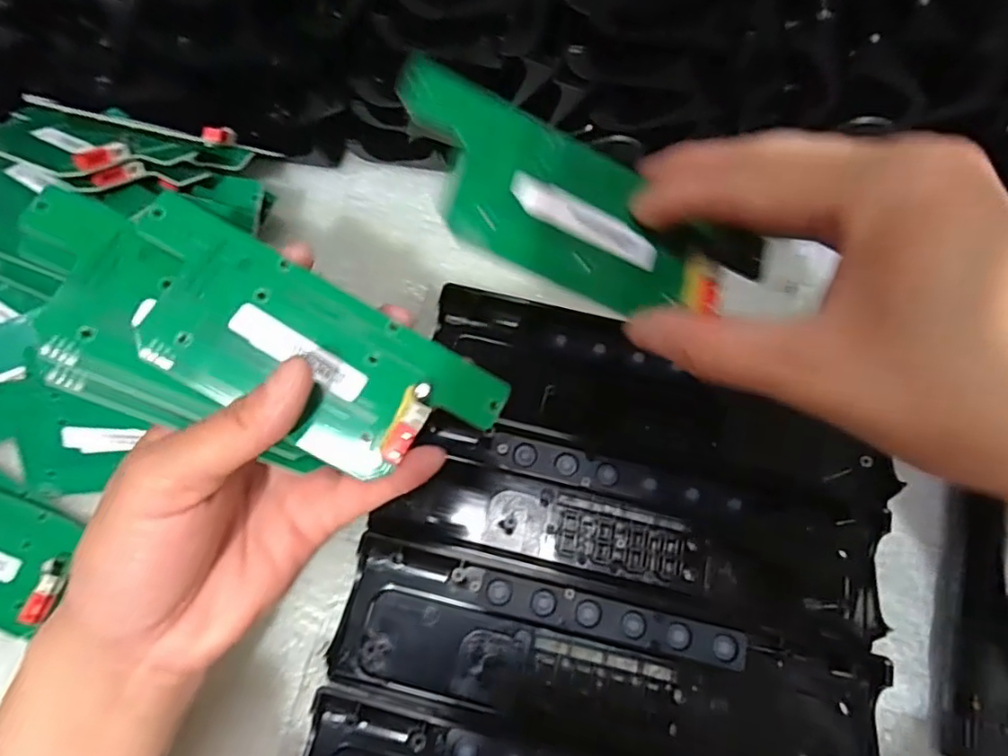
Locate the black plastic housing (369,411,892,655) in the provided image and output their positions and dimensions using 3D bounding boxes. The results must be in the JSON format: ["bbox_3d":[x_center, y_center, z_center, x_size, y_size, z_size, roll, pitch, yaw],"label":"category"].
[{"bbox_3d":[0.064,0.073,0.303,0.235,0.011,0.066,13,71,4],"label":"black plastic housing"}]

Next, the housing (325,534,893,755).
[{"bbox_3d":[0.047,0.136,0.282,0.244,0.013,0.068,13,71,3],"label":"housing"}]

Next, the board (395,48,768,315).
[{"bbox_3d":[0.025,-0.053,0.198,0.131,0.008,0.051,27,71,-12],"label":"board"}]

